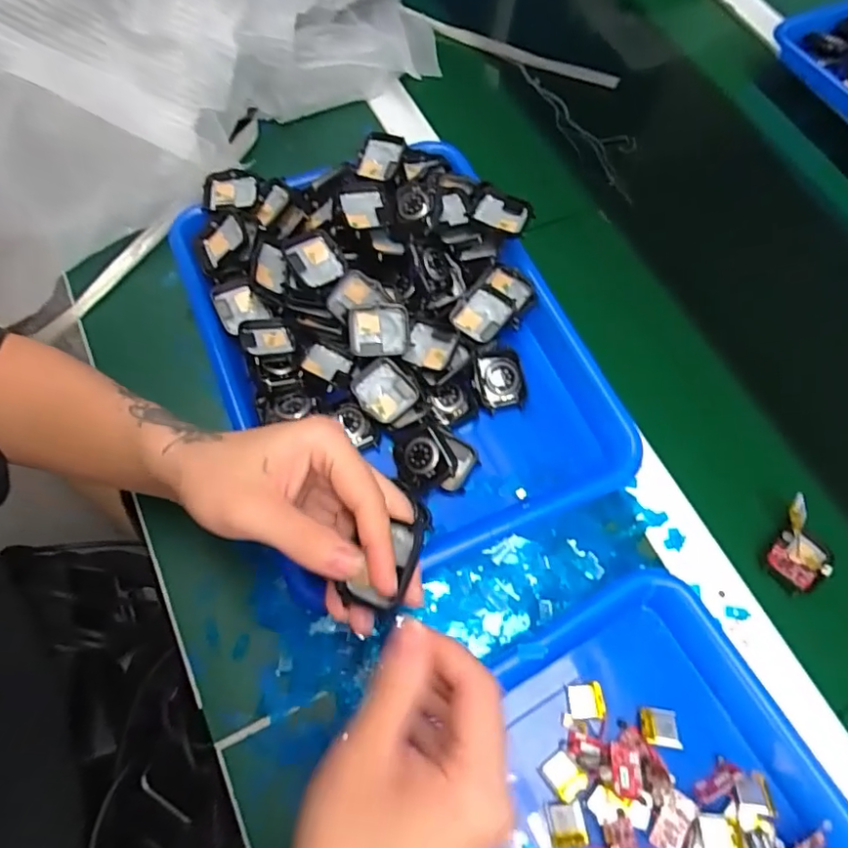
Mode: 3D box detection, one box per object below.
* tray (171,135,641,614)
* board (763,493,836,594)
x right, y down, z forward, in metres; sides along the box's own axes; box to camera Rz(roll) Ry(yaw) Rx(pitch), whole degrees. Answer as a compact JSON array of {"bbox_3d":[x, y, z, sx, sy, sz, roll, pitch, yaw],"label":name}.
[{"bbox_3d":[-0.026,-0.069,0.425,0.251,0.057,0.337,-22,68,-12],"label":"tray"},{"bbox_3d":[0.249,0.083,0.390,0.044,0.022,0.049,-31,70,-16],"label":"board"}]

